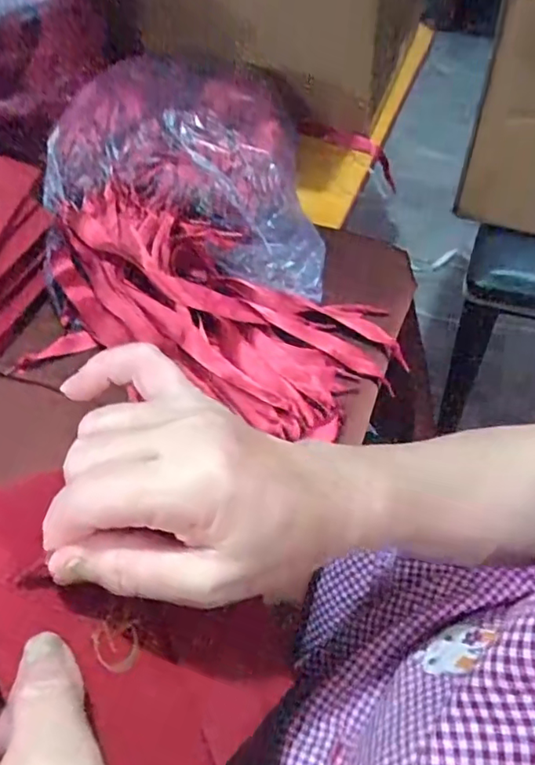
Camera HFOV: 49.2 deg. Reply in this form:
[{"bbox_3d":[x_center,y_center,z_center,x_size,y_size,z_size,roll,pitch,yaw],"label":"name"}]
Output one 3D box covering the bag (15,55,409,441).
[{"bbox_3d":[-0.063,-0.178,0.571,0.318,0.086,0.475,0,54,5],"label":"bag"}]

